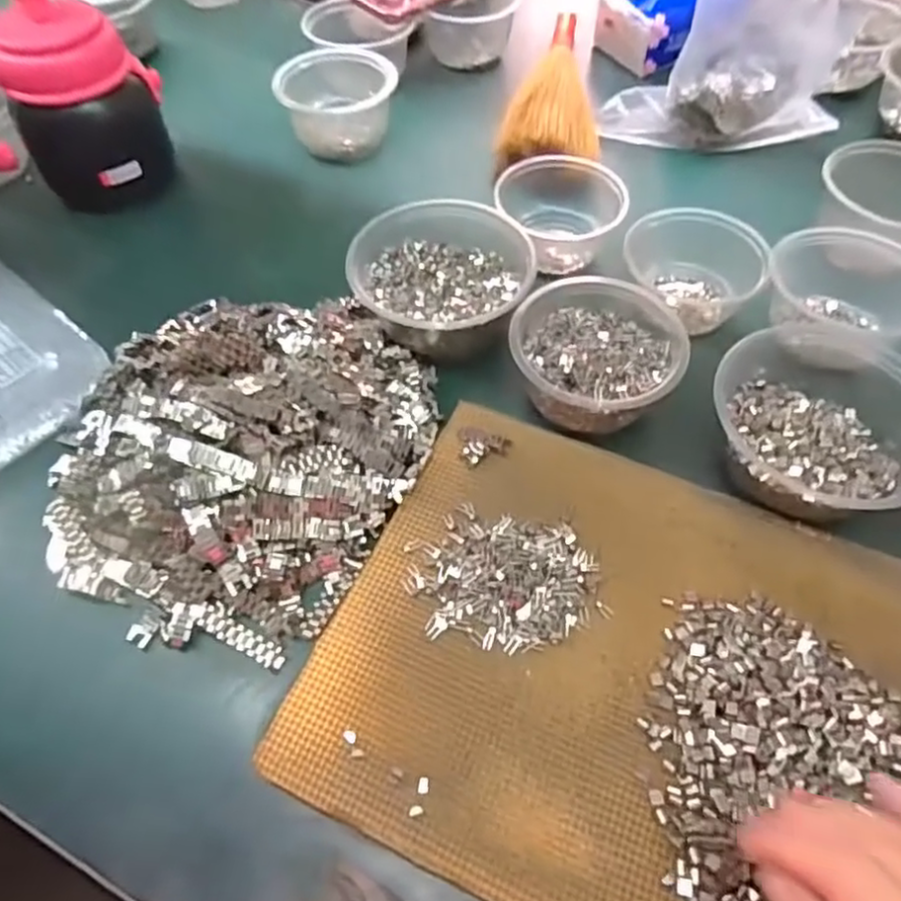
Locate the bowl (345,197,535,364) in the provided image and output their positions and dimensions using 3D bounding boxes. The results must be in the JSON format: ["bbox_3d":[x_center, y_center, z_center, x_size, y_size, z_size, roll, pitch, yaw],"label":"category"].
[{"bbox_3d":[-0.006,-0.138,0.516,0.131,0.051,0.135,-1,57,2],"label":"bowl"}]

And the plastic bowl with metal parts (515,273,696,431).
[{"bbox_3d":[0.098,-0.065,0.466,0.110,0.055,0.100,-1,57,2],"label":"plastic bowl with metal parts"}]

